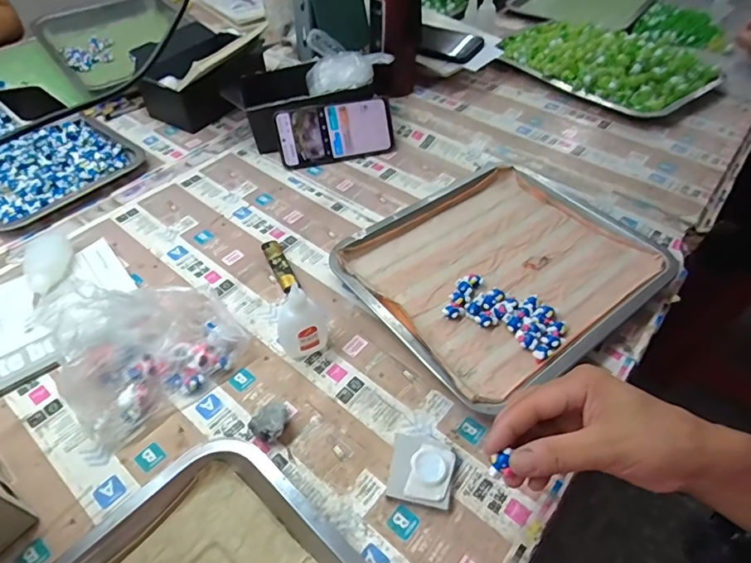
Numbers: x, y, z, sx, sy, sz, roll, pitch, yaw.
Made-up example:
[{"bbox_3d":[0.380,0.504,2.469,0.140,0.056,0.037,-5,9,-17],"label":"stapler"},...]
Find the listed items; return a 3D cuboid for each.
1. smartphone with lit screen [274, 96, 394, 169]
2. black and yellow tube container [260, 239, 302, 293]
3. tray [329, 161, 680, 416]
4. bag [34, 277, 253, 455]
[{"bbox_3d":[-0.056,-0.212,0.664,0.162,0.081,0.009,-12,19,-8],"label":"smartphone with lit screen"},{"bbox_3d":[-0.106,-0.017,0.527,0.021,0.012,0.080,-21,53,-18],"label":"black and yellow tube container"},{"bbox_3d":[0.132,-0.019,0.518,0.294,0.030,0.261,-31,56,-24],"label":"tray"},{"bbox_3d":[-0.206,0.049,0.415,0.148,0.092,0.104,-34,58,-26],"label":"bag"}]

